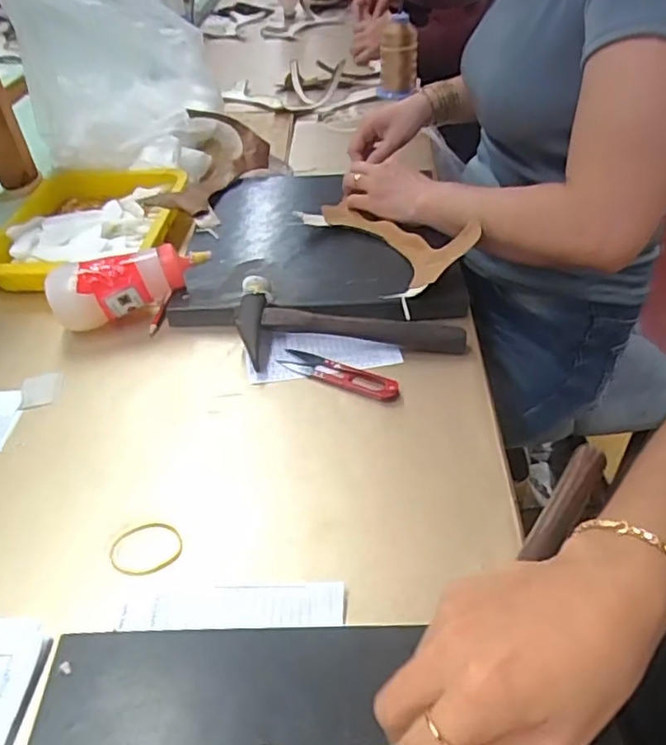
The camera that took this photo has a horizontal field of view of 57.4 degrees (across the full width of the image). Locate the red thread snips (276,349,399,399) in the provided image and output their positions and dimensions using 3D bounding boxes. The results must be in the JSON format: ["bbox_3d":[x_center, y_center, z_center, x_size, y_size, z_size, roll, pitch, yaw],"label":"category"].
[{"bbox_3d":[0.006,-0.001,0.547,0.114,0.013,0.026,17,45,21],"label":"red thread snips"}]

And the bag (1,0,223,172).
[{"bbox_3d":[-0.292,-0.429,0.828,0.127,0.250,0.245,24,48,27],"label":"bag"}]

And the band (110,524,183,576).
[{"bbox_3d":[-0.131,0.123,0.425,0.048,0.004,0.041,-16,43,-14],"label":"band"}]

